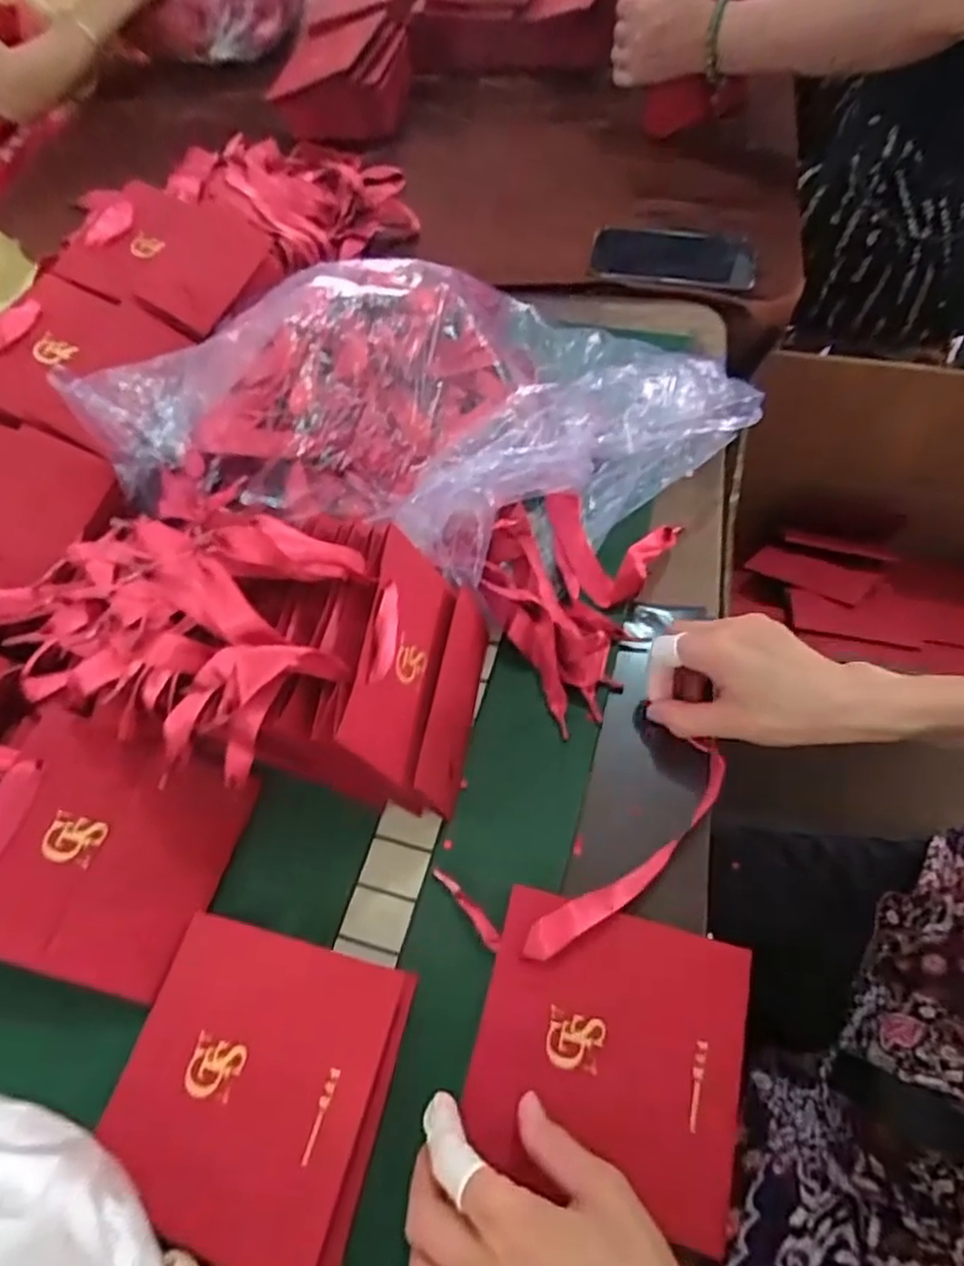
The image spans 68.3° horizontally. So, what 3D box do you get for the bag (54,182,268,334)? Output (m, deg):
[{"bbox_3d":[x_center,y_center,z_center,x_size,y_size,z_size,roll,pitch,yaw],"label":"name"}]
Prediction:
[{"bbox_3d":[-0.291,-0.359,0.663,0.144,0.017,0.177,20,58,-12],"label":"bag"}]

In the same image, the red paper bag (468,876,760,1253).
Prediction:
[{"bbox_3d":[0.069,0.222,0.381,0.137,0.016,0.134,11,61,10],"label":"red paper bag"}]

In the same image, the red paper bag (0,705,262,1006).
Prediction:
[{"bbox_3d":[-0.227,0.126,0.431,0.137,0.023,0.148,24,64,-13],"label":"red paper bag"}]

